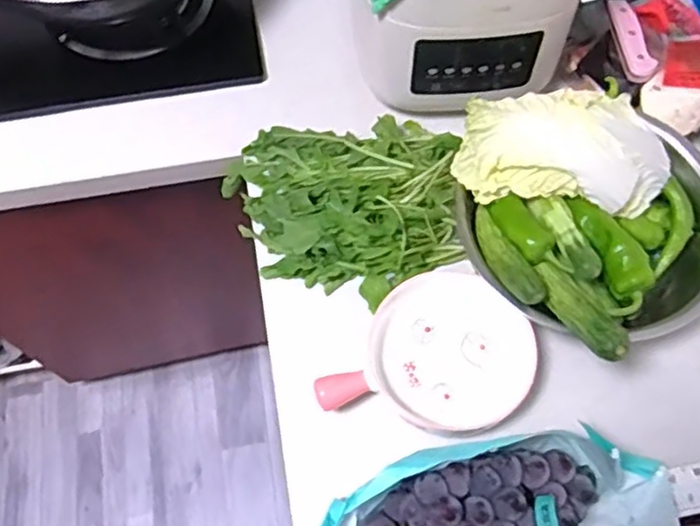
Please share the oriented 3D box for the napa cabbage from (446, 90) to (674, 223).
[{"bbox_3d":[0.212,-0.108,0.660,0.213,0.070,0.123,-2,65,-5],"label":"napa cabbage"}]

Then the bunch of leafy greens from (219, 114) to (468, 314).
[{"bbox_3d":[-0.013,-0.061,0.716,0.254,0.061,0.208,4,64,-2],"label":"bunch of leafy greens"}]

